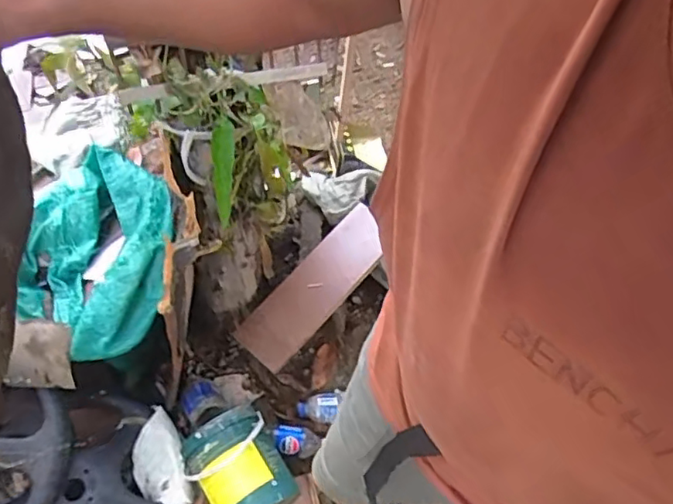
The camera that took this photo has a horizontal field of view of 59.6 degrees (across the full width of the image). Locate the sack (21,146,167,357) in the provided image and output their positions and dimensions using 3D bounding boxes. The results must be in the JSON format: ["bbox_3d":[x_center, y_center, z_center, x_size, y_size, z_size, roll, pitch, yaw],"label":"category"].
[{"bbox_3d":[-0.506,-0.005,1.197,0.405,0.130,0.393,13,79,19],"label":"sack"}]

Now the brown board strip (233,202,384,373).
[{"bbox_3d":[-0.043,0.076,1.386,0.134,0.020,0.435,39,71,12],"label":"brown board strip"}]

